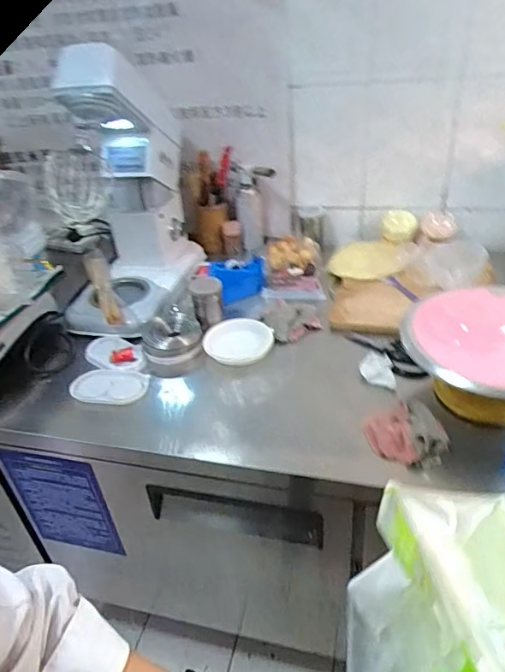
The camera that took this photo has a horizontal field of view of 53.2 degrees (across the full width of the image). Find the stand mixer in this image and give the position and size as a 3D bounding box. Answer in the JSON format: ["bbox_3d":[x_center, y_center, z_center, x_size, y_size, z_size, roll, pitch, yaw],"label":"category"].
[{"bbox_3d":[-0.293,-0.312,1.125,0.279,0.475,0.430,-6,34,0],"label":"stand mixer"}]

